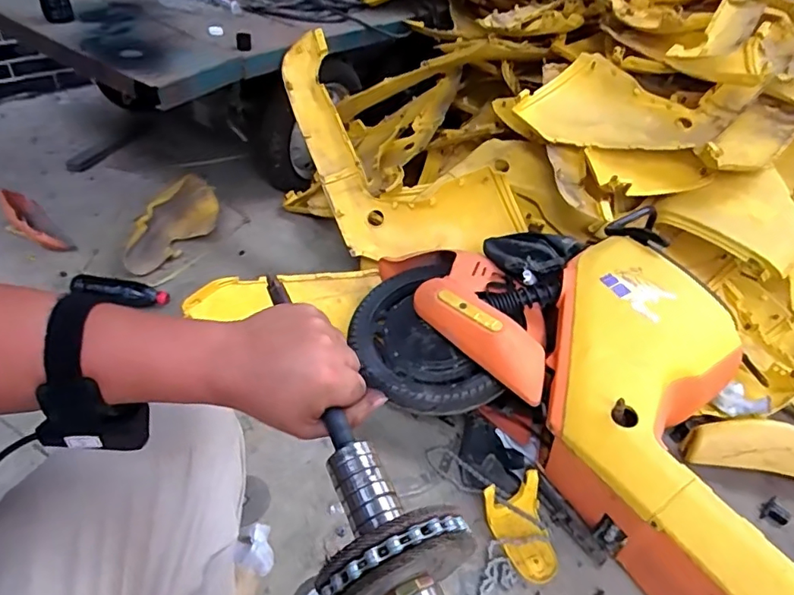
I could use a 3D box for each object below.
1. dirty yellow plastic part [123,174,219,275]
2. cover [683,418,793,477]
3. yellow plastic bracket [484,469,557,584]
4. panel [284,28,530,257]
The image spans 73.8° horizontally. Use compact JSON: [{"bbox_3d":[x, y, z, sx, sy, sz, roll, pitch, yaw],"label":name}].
[{"bbox_3d":[-0.611,-0.204,1.433,0.043,0.163,0.310,8,39,36],"label":"dirty yellow plastic part"},{"bbox_3d":[0.763,0.306,1.090,0.288,0.092,0.087,9,41,4],"label":"cover"},{"bbox_3d":[0.227,0.411,0.943,0.106,0.056,0.164,-7,43,-15],"label":"yellow plastic bracket"},{"bbox_3d":[-0.056,-0.325,1.339,0.742,0.085,0.381,41,88,4],"label":"panel"}]

